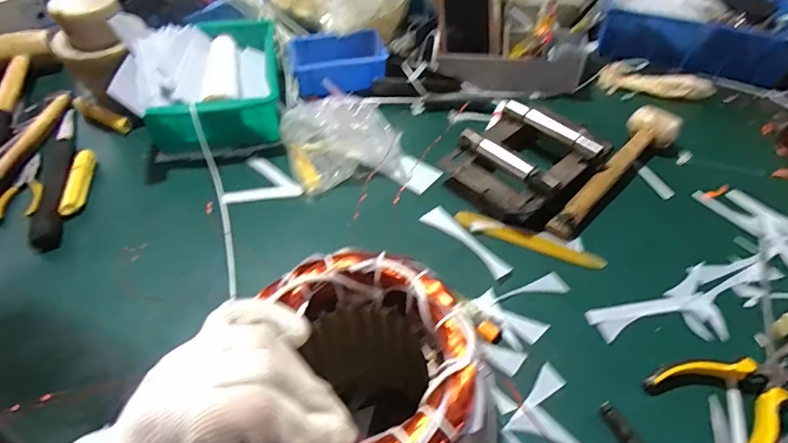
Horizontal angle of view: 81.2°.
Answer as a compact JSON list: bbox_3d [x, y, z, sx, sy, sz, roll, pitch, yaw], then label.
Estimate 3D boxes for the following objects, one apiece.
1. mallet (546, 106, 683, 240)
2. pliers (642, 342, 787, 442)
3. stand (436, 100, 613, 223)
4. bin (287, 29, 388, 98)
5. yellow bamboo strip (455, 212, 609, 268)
[{"bbox_3d":[0.271,-0.062,0.571,0.060,0.044,0.258,36,57,28],"label":"mallet"},{"bbox_3d":[0.302,0.135,0.397,0.136,0.026,0.086,-25,52,-20],"label":"pliers"},{"bbox_3d":[0.155,-0.075,0.579,0.167,0.048,0.146,-32,55,-25],"label":"stand"},{"bbox_3d":[-0.089,-0.253,0.734,0.147,0.054,0.099,-8,48,-7],"label":"bin"},{"bbox_3d":[0.150,0.021,0.520,0.166,0.005,0.027,20,51,18],"label":"yellow bamboo strip"}]

